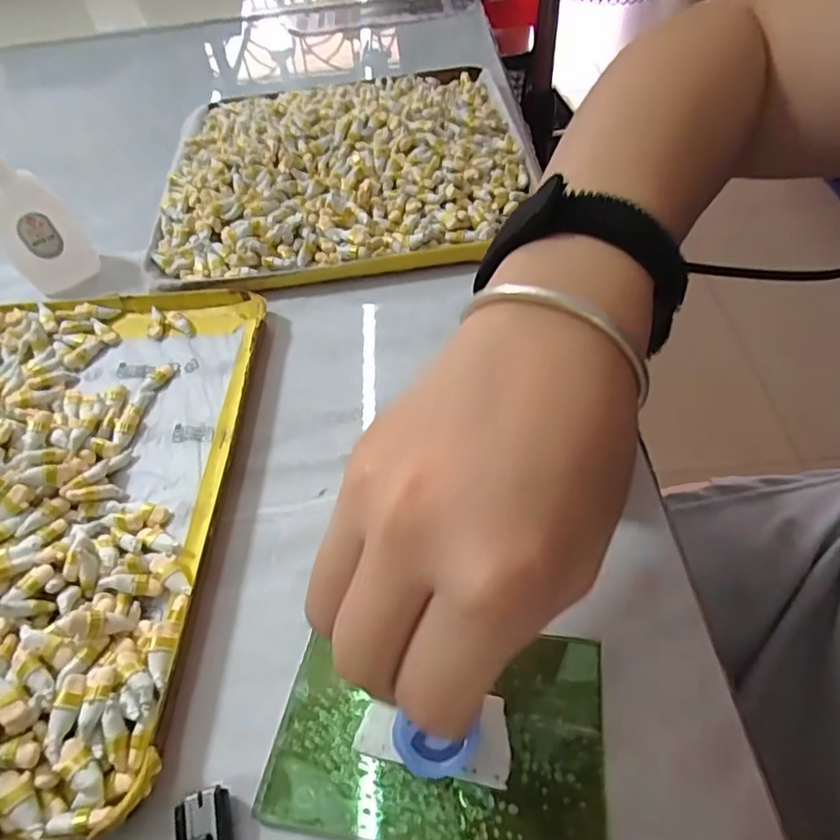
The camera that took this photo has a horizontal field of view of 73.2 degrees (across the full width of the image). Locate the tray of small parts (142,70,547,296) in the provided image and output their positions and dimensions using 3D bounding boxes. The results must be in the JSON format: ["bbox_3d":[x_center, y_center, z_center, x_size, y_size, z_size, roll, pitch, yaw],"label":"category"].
[{"bbox_3d":[-0.053,-0.179,0.384,0.236,0.026,0.226,-9,53,-1],"label":"tray of small parts"}]

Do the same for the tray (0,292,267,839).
[{"bbox_3d":[-0.181,0.028,0.240,0.190,0.029,0.242,-3,53,3],"label":"tray"}]

